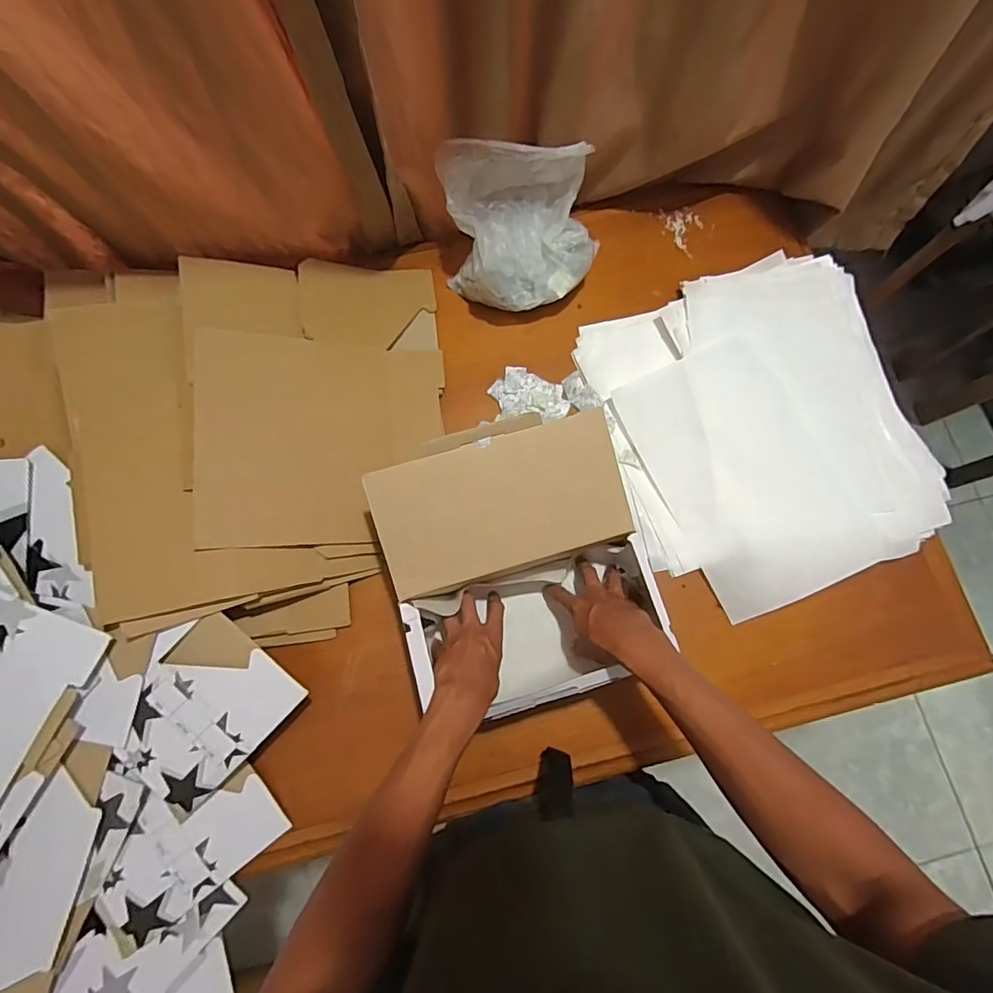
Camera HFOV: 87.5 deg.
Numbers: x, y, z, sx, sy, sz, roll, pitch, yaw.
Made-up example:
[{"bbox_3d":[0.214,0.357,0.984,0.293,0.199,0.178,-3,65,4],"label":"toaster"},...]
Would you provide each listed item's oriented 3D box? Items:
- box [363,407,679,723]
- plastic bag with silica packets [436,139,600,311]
[{"bbox_3d":[0.023,0.080,0.613,0.274,0.133,0.295,-15,78,-4],"label":"box"},{"bbox_3d":[0.037,-0.354,0.689,0.215,0.156,0.154,-3,77,-1],"label":"plastic bag with silica packets"}]

